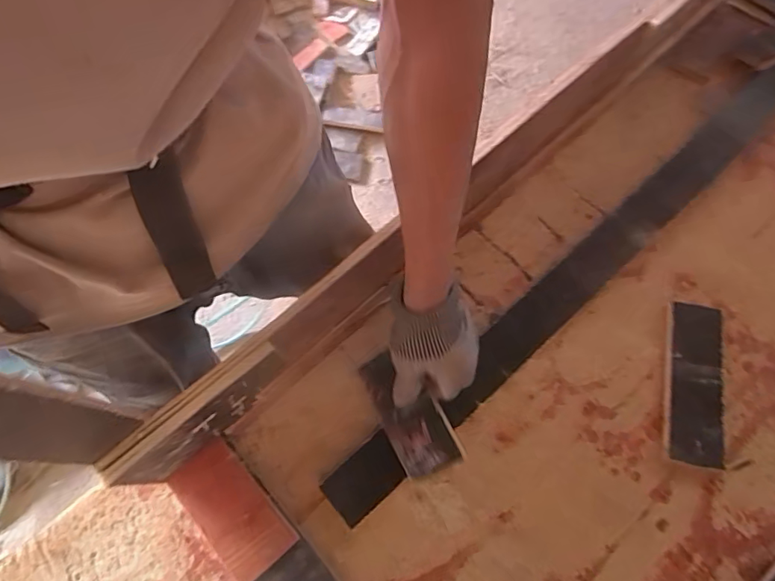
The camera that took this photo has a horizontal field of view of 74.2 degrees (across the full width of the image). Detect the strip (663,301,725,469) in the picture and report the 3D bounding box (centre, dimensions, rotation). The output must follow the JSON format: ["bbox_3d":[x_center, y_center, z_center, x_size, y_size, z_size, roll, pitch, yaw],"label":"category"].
[{"bbox_3d":[0.365,0.106,0.607,0.064,0.019,0.191,11,69,6],"label":"strip"}]

